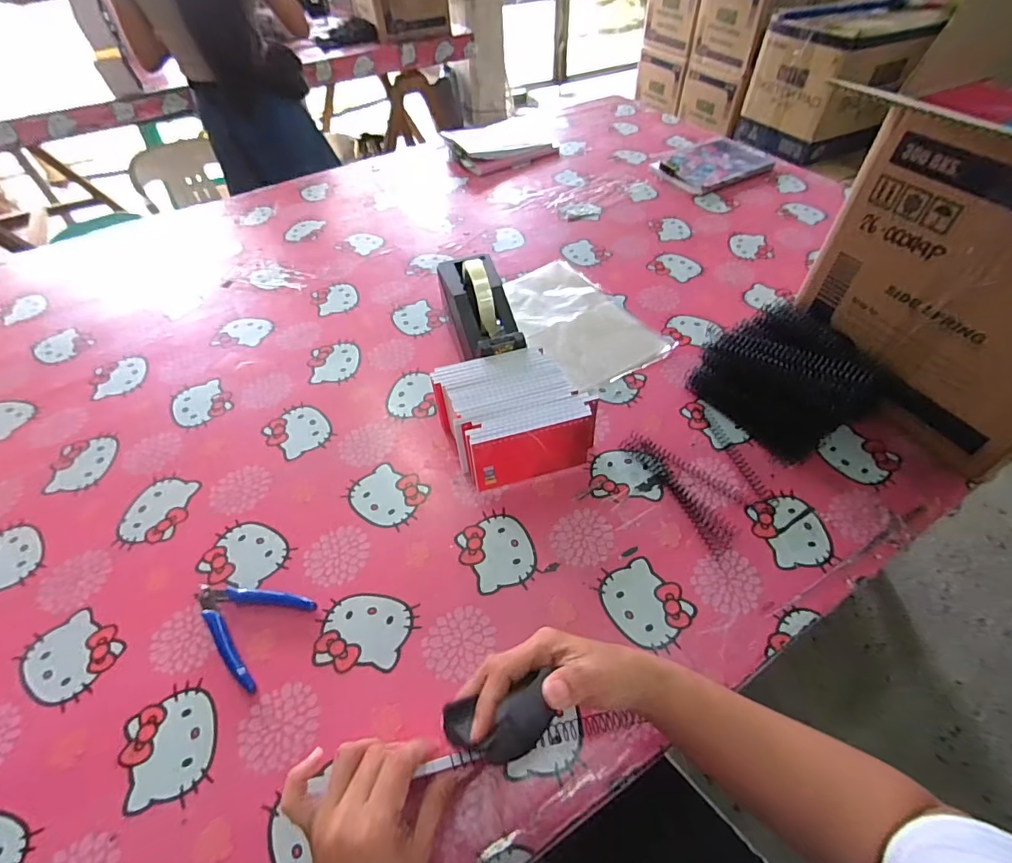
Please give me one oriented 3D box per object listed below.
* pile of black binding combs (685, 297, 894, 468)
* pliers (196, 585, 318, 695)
[{"bbox_3d":[0.345,-0.066,0.577,0.162,0.087,0.154,-25,55,-16],"label":"pile of black binding combs"},{"bbox_3d":[-0.251,0.177,0.455,0.109,0.010,0.084,23,56,19],"label":"pliers"}]

